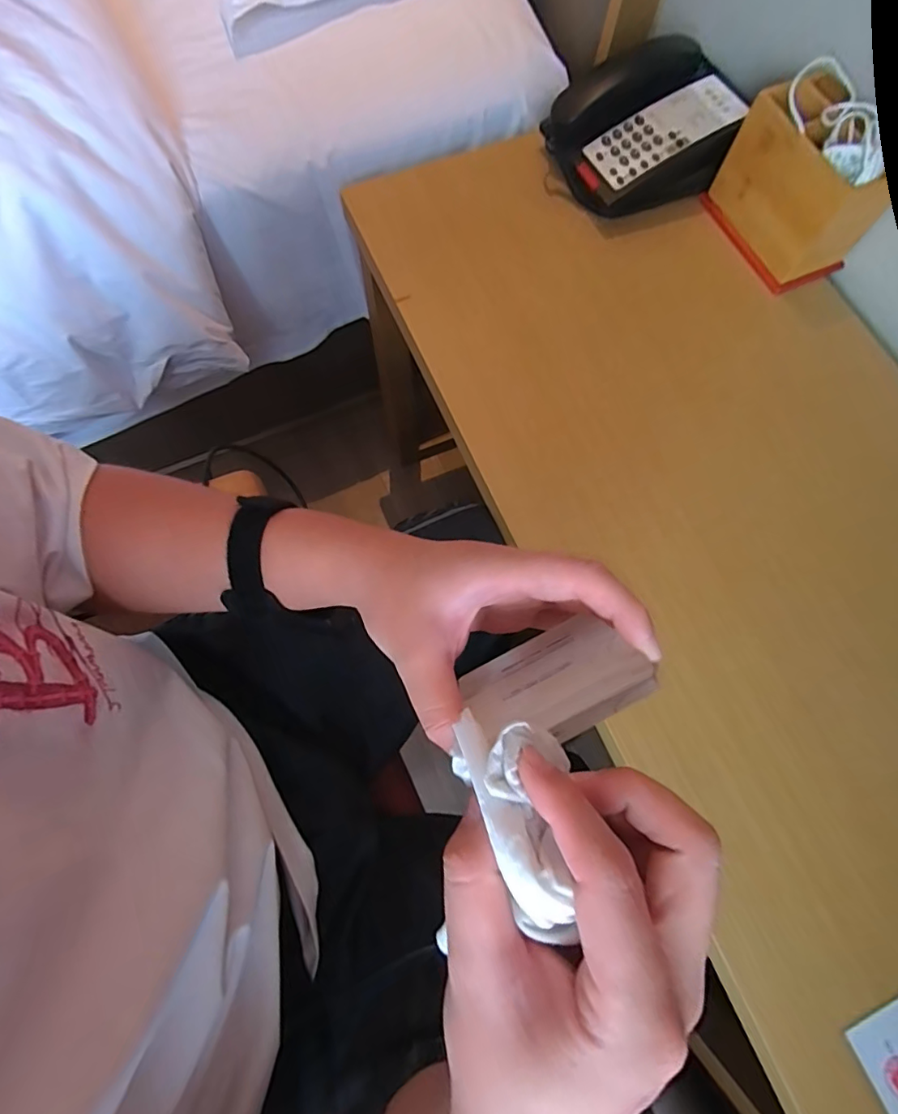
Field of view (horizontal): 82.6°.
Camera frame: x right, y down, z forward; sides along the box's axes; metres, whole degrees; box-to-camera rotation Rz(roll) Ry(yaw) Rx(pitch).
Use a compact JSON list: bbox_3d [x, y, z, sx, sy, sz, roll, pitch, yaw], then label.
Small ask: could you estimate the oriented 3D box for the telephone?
[{"bbox_3d":[0.229,-0.496,0.610,0.182,0.092,0.152,-28,76,-10],"label":"telephone"}]

